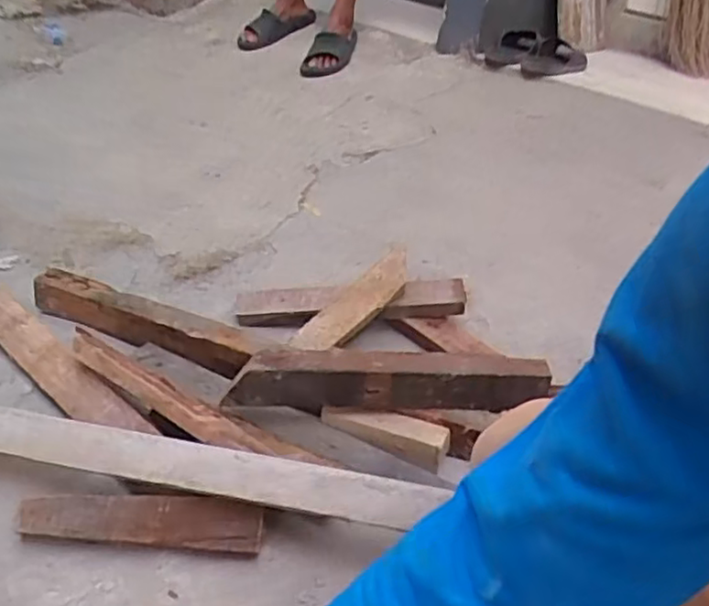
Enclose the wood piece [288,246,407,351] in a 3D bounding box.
[{"bbox_3d":[0.003,0.006,0.973,0.204,0.018,0.060,-40,87,-4],"label":"wood piece"}]

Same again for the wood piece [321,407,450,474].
[{"bbox_3d":[0.038,0.158,0.841,0.158,0.039,0.043,19,32,16],"label":"wood piece"}]

